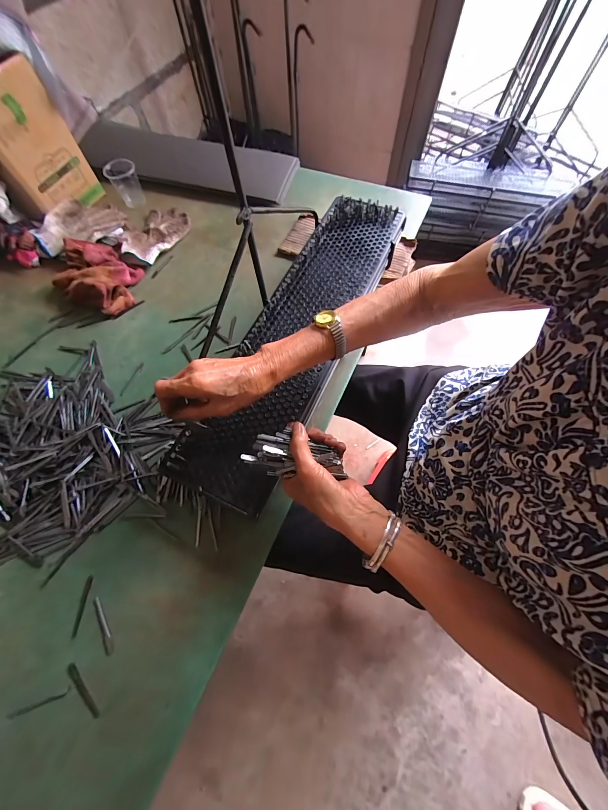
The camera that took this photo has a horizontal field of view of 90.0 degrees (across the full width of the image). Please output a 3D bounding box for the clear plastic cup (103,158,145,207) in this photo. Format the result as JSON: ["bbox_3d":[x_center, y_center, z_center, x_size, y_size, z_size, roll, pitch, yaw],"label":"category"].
[{"bbox_3d":[-0.410,-0.515,0.700,0.066,0.071,0.060,-19,66,-7],"label":"clear plastic cup"}]

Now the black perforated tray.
[{"bbox_3d":[0.000,-0.131,0.493,0.152,0.033,0.587,21,69,11],"label":"black perforated tray"}]

